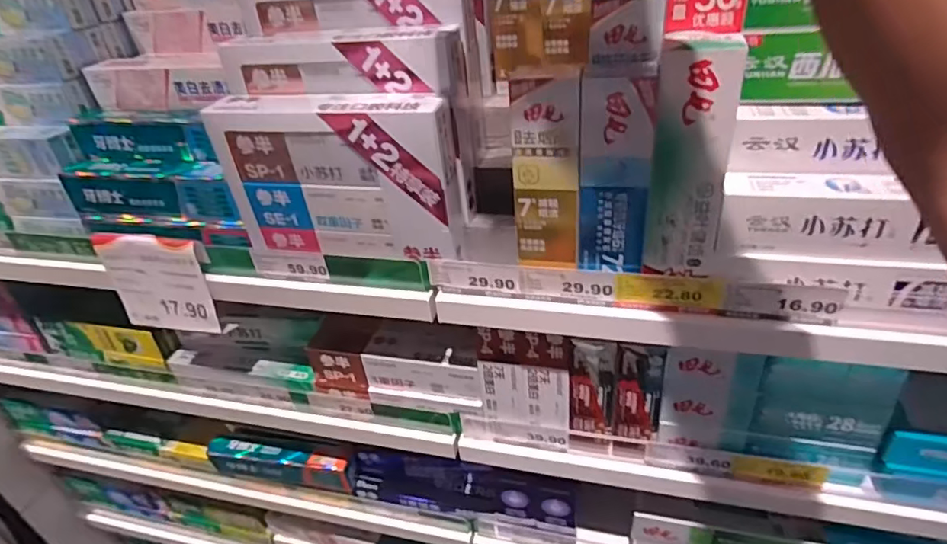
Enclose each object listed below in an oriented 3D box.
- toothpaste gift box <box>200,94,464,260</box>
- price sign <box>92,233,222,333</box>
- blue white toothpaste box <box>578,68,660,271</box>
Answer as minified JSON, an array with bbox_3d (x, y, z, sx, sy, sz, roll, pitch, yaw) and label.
[{"bbox_3d":[-0.130,-0.092,0.532,0.227,0.152,0.054,3,35,14],"label":"toothpaste gift box"},{"bbox_3d":[-0.368,0.012,0.639,0.135,0.116,0.029,4,35,15],"label":"price sign"},{"bbox_3d":[0.121,-0.086,0.464,0.056,0.166,0.048,3,35,14],"label":"blue white toothpaste box"}]

